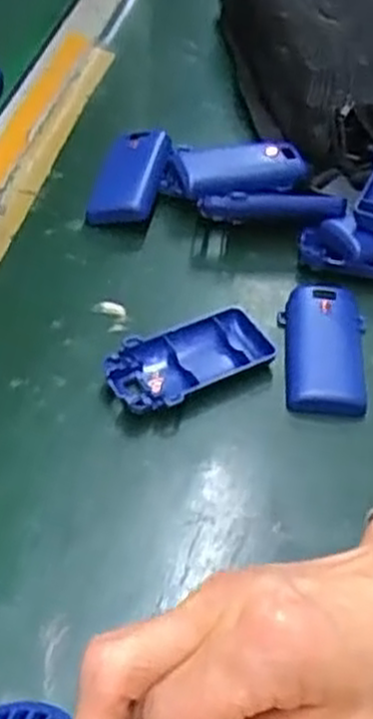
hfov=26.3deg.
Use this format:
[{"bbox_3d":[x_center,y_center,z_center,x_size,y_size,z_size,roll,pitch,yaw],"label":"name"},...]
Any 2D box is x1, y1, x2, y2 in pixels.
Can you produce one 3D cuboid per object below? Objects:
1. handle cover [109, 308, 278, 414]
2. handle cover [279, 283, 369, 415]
[{"bbox_3d":[0.002,0.001,0.444,0.092,0.017,0.047,-23,54,-22],"label":"handle cover"},{"bbox_3d":[0.079,-0.009,0.458,0.045,0.014,0.091,6,49,2],"label":"handle cover"}]

